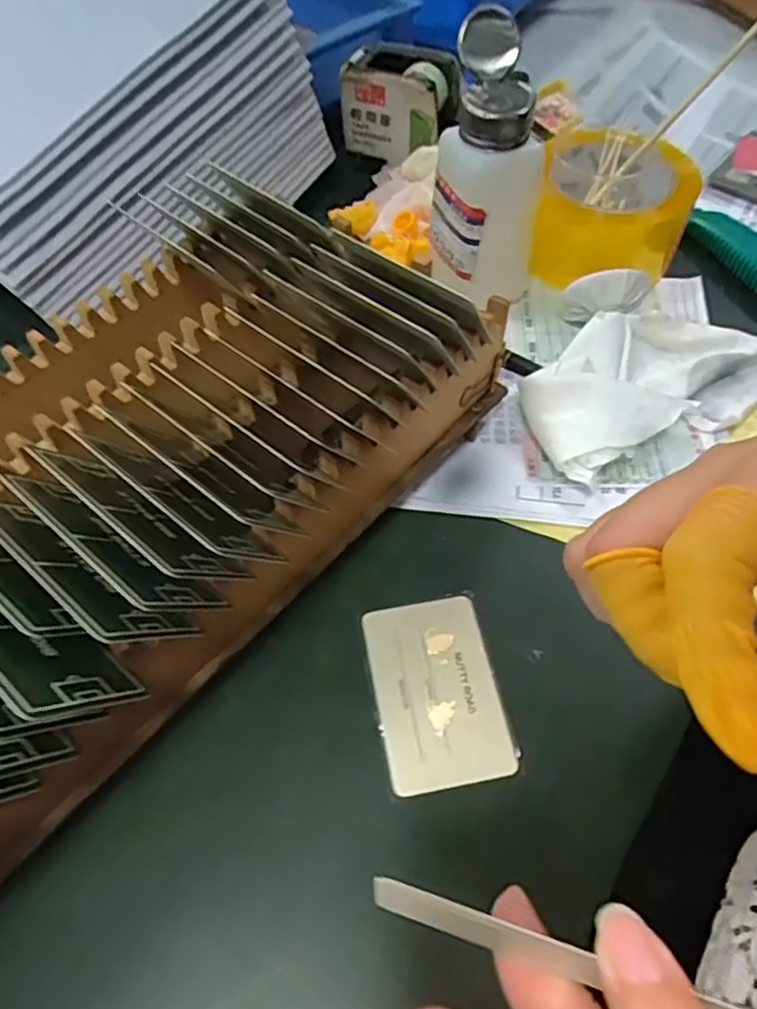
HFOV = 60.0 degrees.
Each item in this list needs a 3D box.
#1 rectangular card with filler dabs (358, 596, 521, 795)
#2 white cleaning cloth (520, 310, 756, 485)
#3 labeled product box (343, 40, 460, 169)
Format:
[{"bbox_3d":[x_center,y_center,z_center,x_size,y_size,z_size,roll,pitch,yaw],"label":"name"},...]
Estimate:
[{"bbox_3d":[0.026,0.084,0.300,0.053,0.004,0.084,-10,56,-6],"label":"rectangular card with filler dabs"},{"bbox_3d":[0.161,-0.076,0.387,0.163,0.034,0.087,-22,59,-14],"label":"white cleaning cloth"},{"bbox_3d":[0.017,-0.302,0.496,0.083,0.061,0.051,33,62,20],"label":"labeled product box"}]

